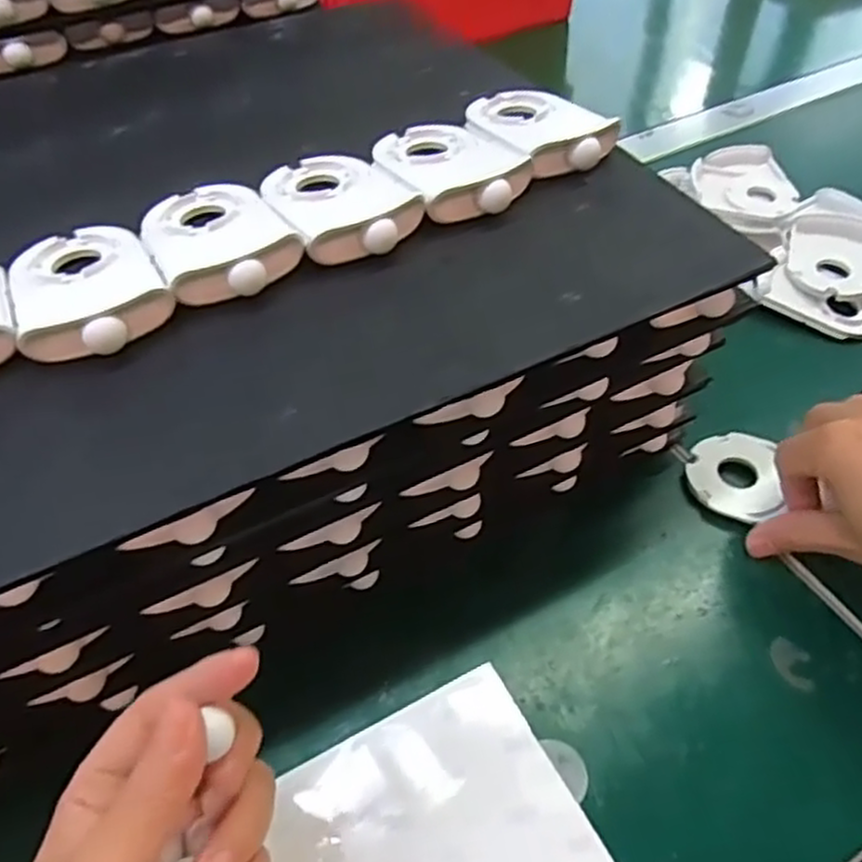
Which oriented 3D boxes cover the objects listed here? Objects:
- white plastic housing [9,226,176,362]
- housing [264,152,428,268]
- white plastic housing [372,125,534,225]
[{"bbox_3d":[-0.145,-0.063,0.304,0.057,0.017,0.087,-24,53,-18],"label":"white plastic housing"},{"bbox_3d":[-0.042,-0.109,0.340,0.058,0.020,0.086,-23,53,-17],"label":"housing"},{"bbox_3d":[0.009,-0.132,0.359,0.058,0.018,0.084,-23,53,-17],"label":"white plastic housing"}]

